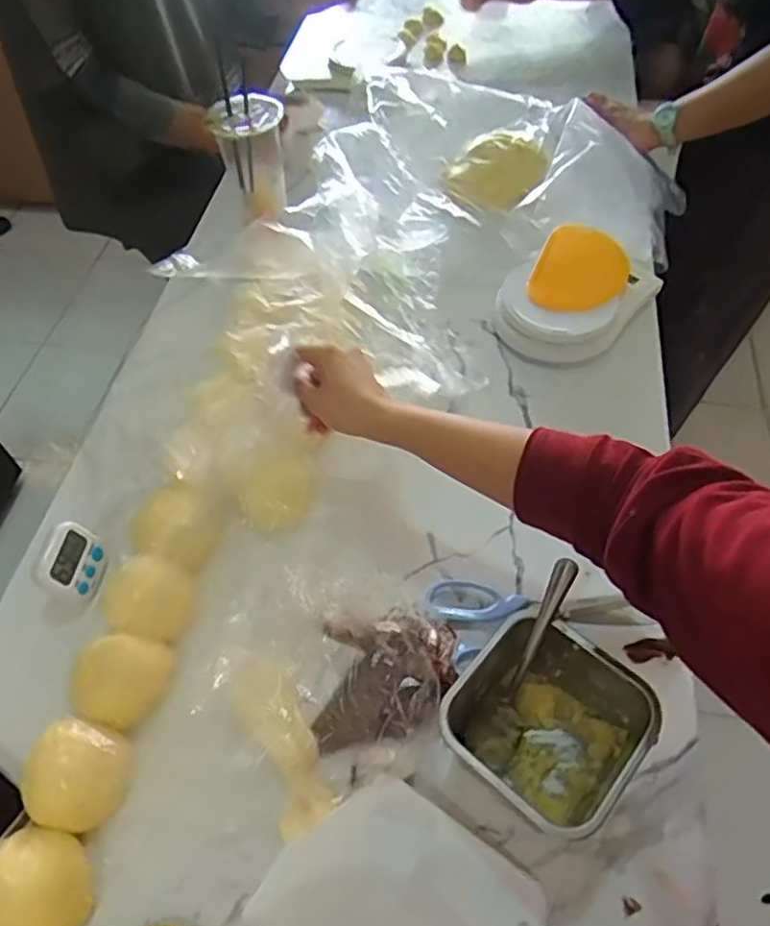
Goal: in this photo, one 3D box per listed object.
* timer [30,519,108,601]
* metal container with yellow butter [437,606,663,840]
[{"bbox_3d":[-0.270,0.086,0.592,0.012,0.057,0.060,-13,46,33],"label":"timer"},{"bbox_3d":[0.111,0.188,0.481,0.113,0.100,0.115,36,63,25],"label":"metal container with yellow butter"}]

